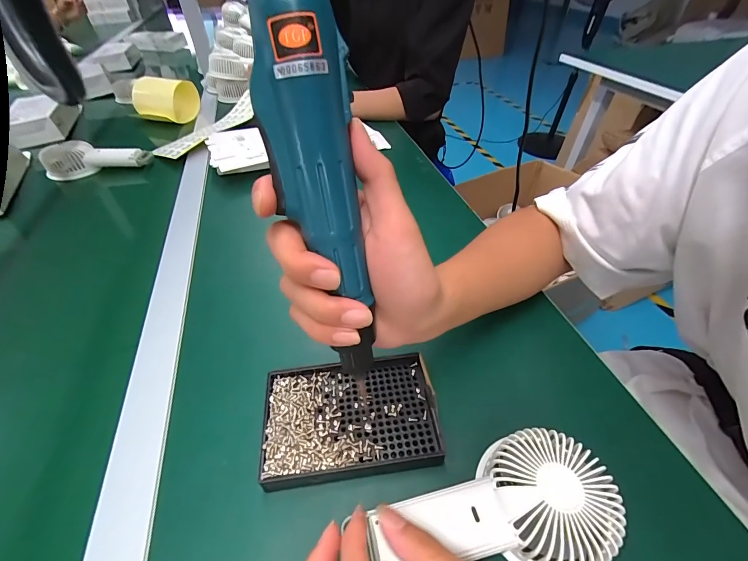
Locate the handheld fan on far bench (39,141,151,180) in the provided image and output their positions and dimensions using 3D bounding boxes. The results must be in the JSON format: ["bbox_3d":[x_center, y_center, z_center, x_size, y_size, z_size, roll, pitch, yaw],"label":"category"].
[{"bbox_3d":[-0.505,-0.224,0.622,0.173,0.050,0.064,-10,46,-9],"label":"handheld fan on far bench"}]

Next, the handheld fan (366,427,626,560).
[{"bbox_3d":[0.077,0.151,0.222,0.156,0.032,0.081,-7,46,-6],"label":"handheld fan"}]

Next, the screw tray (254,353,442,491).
[{"bbox_3d":[-0.019,0.110,0.280,0.136,0.018,0.094,-7,46,-6],"label":"screw tray"}]

